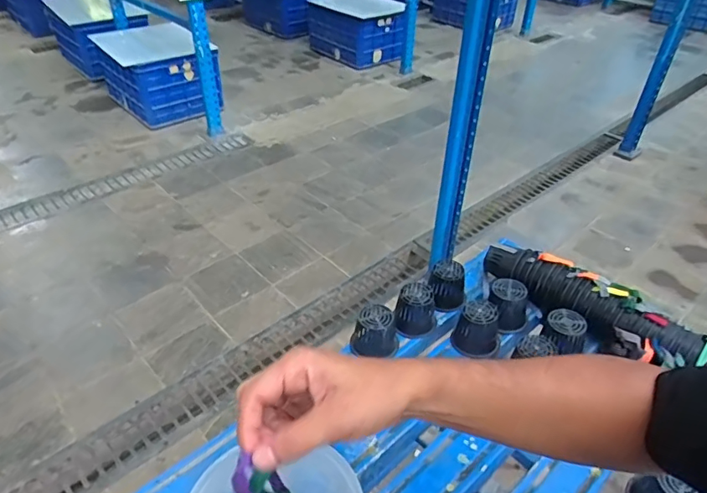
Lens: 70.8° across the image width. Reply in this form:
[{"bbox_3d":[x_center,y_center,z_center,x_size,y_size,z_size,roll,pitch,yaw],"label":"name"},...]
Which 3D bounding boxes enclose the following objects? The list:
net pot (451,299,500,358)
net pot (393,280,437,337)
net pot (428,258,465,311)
[{"bbox_3d":[0.203,0.129,0.798,0.069,0.073,0.059,19,41,20],"label":"net pot"},{"bbox_3d":[0.106,0.105,0.827,0.068,0.067,0.062,1,38,-1],"label":"net pot"},{"bbox_3d":[0.166,0.069,0.861,0.060,0.064,0.062,1,38,-1],"label":"net pot"}]

